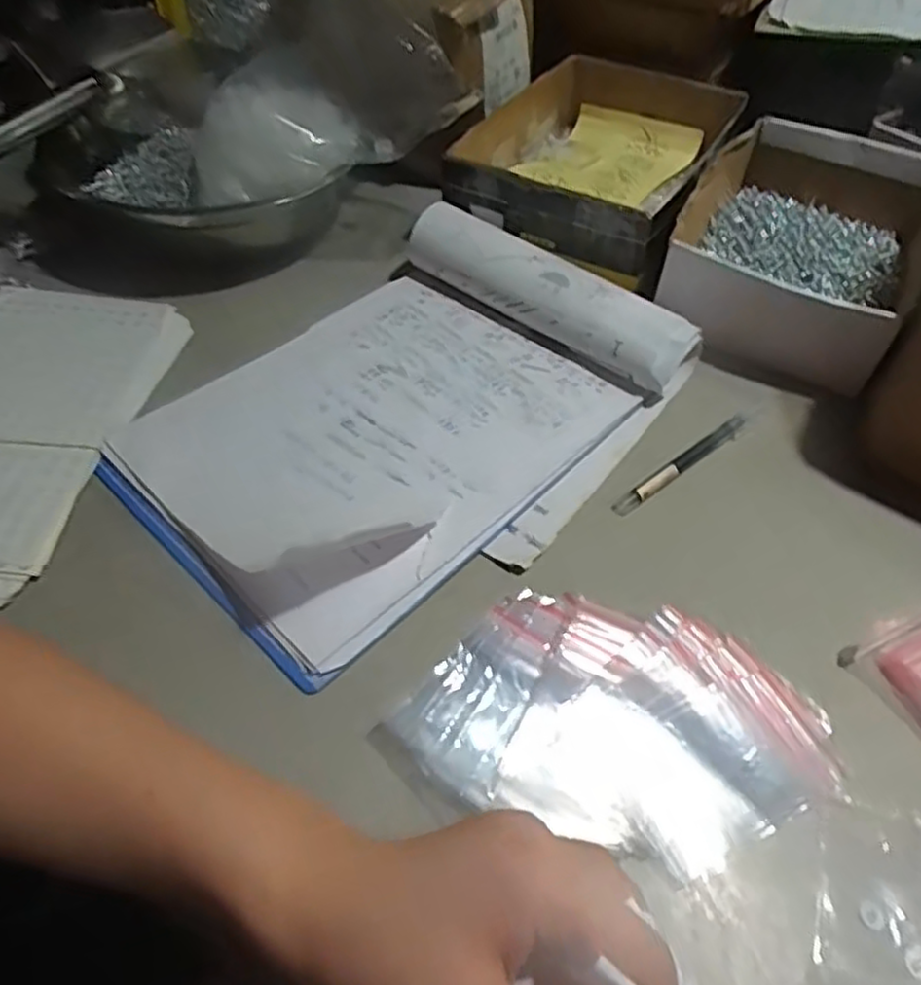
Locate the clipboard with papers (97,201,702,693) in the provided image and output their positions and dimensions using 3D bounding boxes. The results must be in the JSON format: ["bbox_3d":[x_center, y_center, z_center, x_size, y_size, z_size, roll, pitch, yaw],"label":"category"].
[{"bbox_3d":[-0.037,-0.058,0.446,0.249,0.031,0.322,36,58,24],"label":"clipboard with papers"}]

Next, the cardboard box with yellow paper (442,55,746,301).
[{"bbox_3d":[0.120,-0.292,0.616,0.191,0.059,0.280,23,53,16],"label":"cardboard box with yellow paper"}]

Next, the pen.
[{"bbox_3d":[0.138,-0.018,0.439,0.115,0.006,0.011,-30,57,-24],"label":"pen"}]

